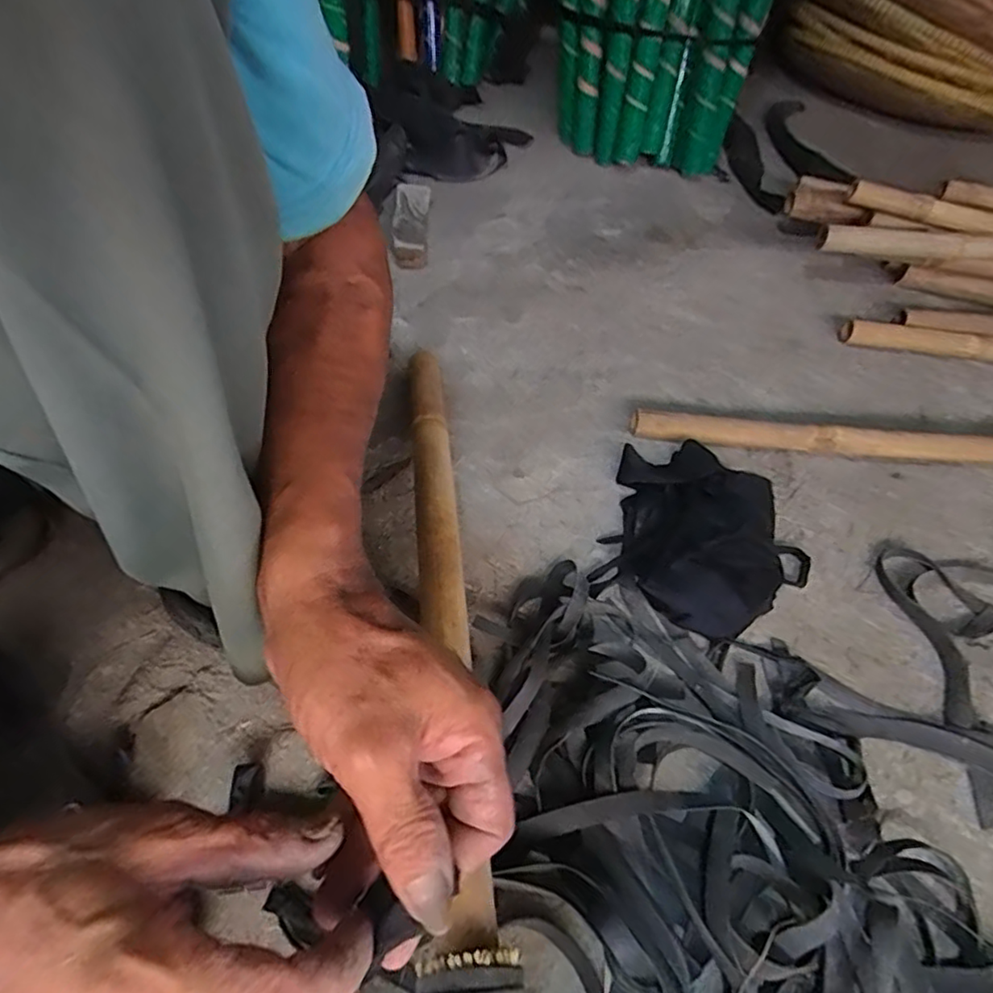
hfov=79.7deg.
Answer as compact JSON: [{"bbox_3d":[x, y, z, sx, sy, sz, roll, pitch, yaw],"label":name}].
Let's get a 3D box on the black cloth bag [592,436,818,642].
[{"bbox_3d":[0.196,0.032,0.547,0.186,0.038,0.197,18,54,8],"label":"black cloth bag"}]

